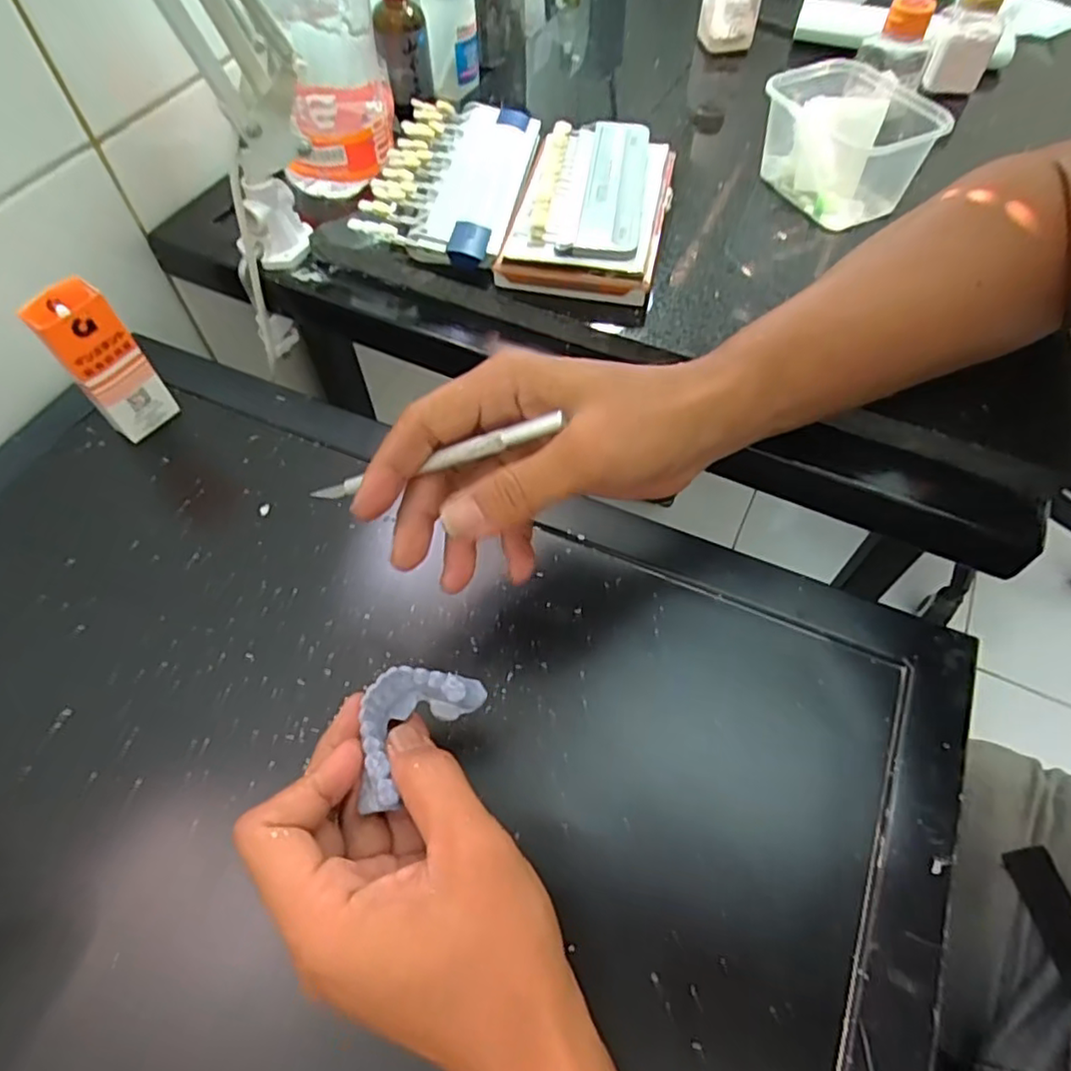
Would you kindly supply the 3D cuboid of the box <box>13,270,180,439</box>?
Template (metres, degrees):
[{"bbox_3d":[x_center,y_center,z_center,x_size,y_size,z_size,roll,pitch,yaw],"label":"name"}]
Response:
[{"bbox_3d":[-0.263,-0.102,0.401,0.024,0.104,0.045,34,64,20],"label":"box"}]

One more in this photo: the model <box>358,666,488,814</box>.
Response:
[{"bbox_3d":[-0.055,0.079,0.277,0.036,0.020,0.064,30,58,20],"label":"model"}]

